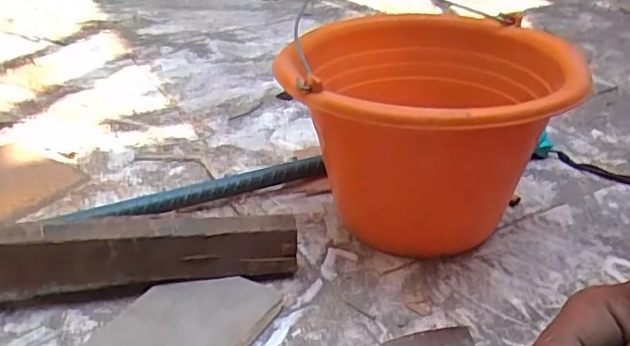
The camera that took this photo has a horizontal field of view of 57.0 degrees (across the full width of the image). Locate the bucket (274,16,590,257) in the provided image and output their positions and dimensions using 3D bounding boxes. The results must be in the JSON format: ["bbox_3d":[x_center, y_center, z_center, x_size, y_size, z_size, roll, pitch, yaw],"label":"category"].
[{"bbox_3d":[0.092,-0.027,0.526,0.237,0.174,0.228,-1,29,0],"label":"bucket"}]

